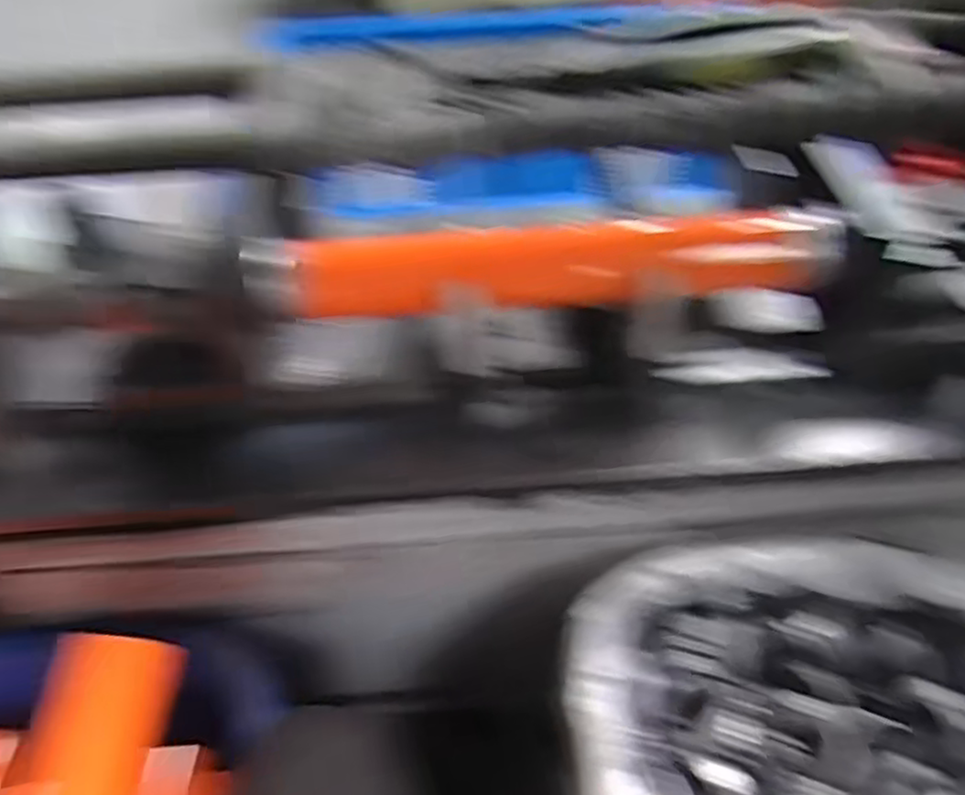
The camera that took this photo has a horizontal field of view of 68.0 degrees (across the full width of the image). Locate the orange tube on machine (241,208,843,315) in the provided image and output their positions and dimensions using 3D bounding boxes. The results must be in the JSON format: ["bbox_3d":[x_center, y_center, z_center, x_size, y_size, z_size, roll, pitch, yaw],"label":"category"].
[{"bbox_3d":[0.040,-0.095,0.494,0.379,0.053,0.052,-4,49,-2],"label":"orange tube on machine"}]

